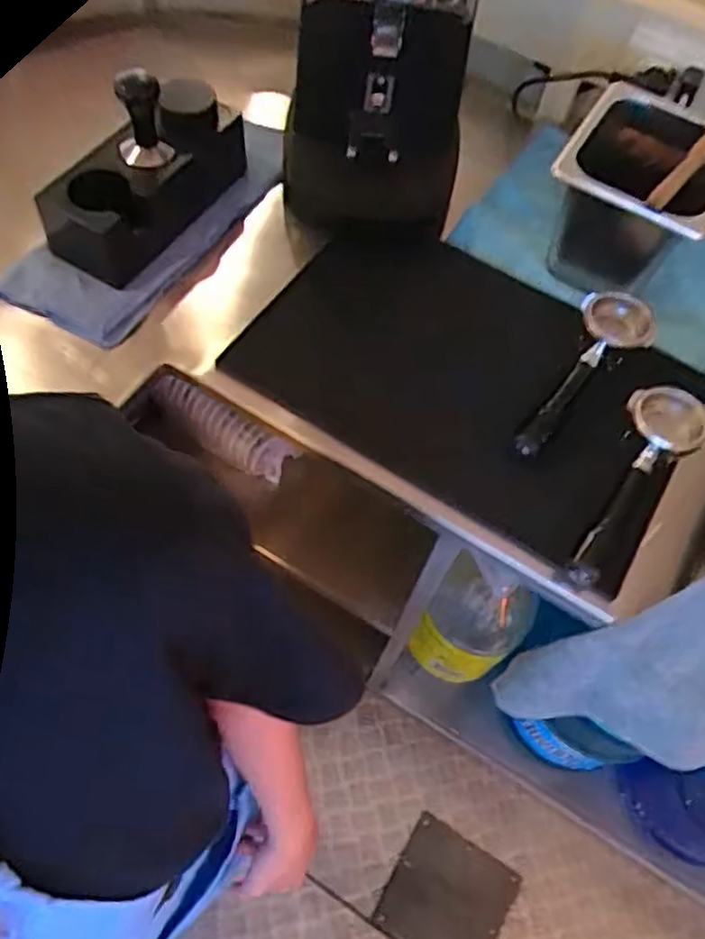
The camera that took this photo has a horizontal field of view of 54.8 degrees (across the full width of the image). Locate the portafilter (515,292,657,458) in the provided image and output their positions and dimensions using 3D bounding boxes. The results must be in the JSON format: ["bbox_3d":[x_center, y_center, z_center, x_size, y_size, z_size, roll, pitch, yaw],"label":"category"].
[{"bbox_3d":[0.227,-0.094,0.683,0.078,0.050,0.211,35,80,14],"label":"portafilter"}]

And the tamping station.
[{"bbox_3d":[-0.210,-0.314,0.715,0.107,0.129,0.230,36,66,15],"label":"tamping station"}]

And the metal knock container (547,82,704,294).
[{"bbox_3d":[0.299,-0.291,0.734,0.156,0.149,0.174,26,63,10],"label":"metal knock container"}]

